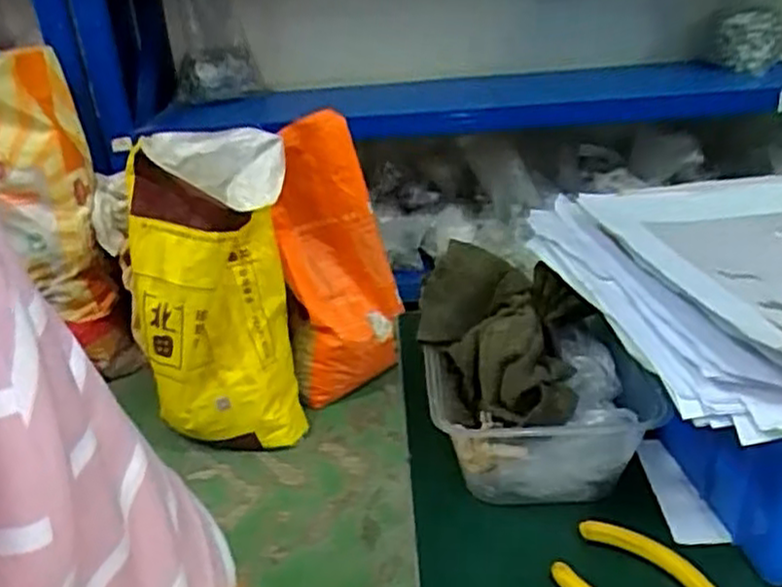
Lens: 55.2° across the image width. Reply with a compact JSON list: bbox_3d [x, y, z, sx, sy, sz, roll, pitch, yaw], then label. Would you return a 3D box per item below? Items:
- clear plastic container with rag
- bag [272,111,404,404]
[{"bbox_3d":[0.072,0.043,0.402,0.105,0.084,0.134,-6,27,-1],"label":"clear plastic container with rag"},{"bbox_3d":[-0.144,-0.085,1.878,0.276,0.698,0.182,-7,-1,-4],"label":"bag"}]

